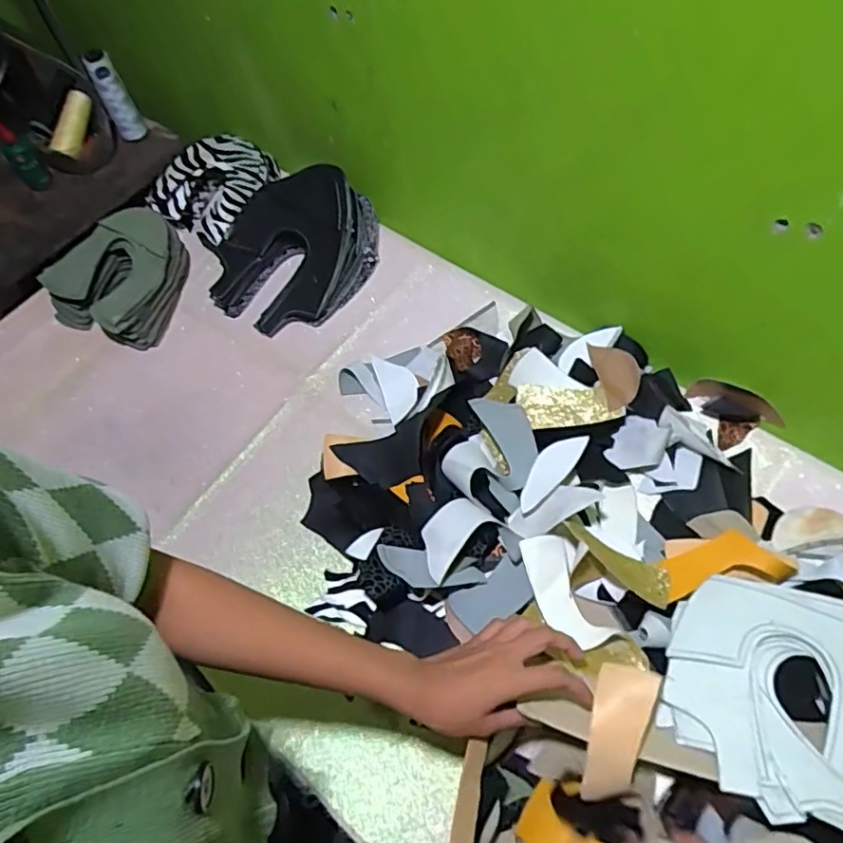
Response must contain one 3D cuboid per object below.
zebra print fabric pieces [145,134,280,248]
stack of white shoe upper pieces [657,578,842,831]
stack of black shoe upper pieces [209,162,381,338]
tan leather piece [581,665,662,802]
[{"bbox_3d":[-0.304,-0.359,0.887,0.154,0.056,0.189,33,69,18],"label":"zebra print fabric pieces"},{"bbox_3d":[0.311,0.225,0.496,0.192,0.035,0.199,6,46,15],"label":"stack of white shoe upper pieces"},{"bbox_3d":[-0.181,-0.248,0.823,0.202,0.093,0.231,33,69,18],"label":"stack of black shoe upper pieces"},{"bbox_3d":[0.156,0.250,0.473,0.042,0.016,0.105,19,79,12],"label":"tan leather piece"}]

